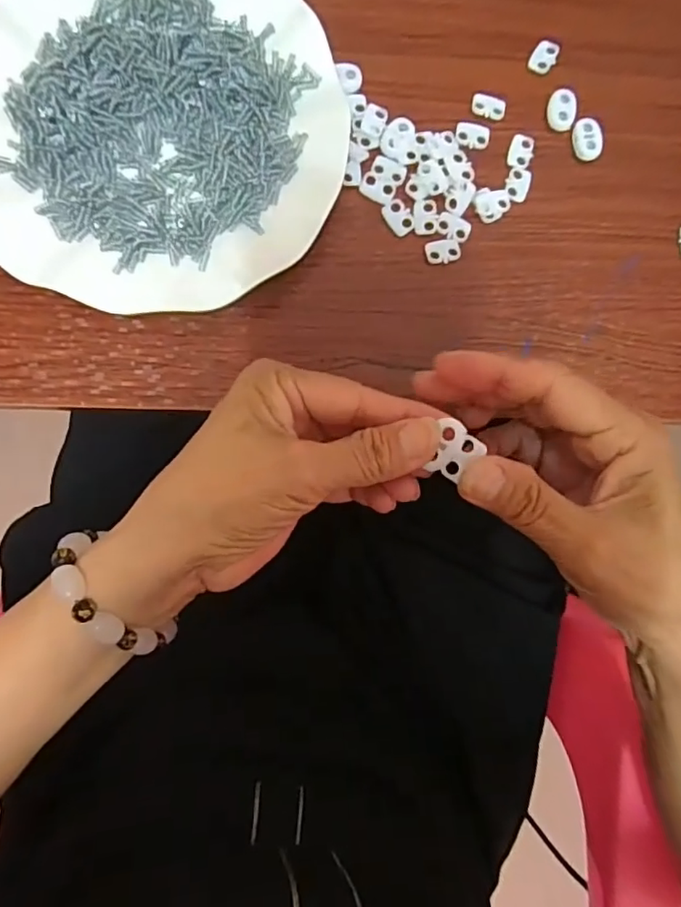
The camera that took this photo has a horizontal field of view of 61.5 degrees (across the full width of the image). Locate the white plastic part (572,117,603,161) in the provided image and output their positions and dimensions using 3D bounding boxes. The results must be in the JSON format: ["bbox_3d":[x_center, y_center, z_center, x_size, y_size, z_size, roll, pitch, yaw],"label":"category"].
[{"bbox_3d":[0.137,-0.175,0.318,0.015,0.004,0.023,-7,88,-7],"label":"white plastic part"}]

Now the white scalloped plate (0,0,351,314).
[{"bbox_3d":[-0.091,-0.159,0.286,0.179,0.028,0.177,0,87,-6],"label":"white scalloped plate"}]

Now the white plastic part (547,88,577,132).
[{"bbox_3d":[0.123,-0.191,0.317,0.015,0.004,0.022,8,87,-6],"label":"white plastic part"}]

